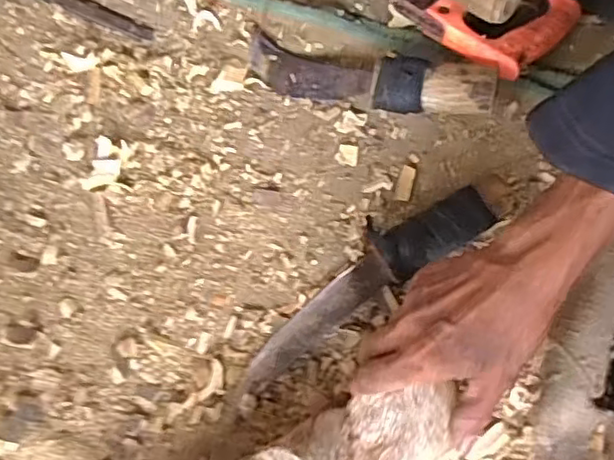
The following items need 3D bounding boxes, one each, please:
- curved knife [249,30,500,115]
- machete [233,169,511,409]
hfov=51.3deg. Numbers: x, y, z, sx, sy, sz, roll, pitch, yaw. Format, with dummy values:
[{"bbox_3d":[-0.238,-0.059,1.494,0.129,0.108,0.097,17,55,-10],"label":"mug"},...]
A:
[{"bbox_3d":[0.057,-0.148,0.597,0.238,0.051,0.071,11,71,6],"label":"curved knife"},{"bbox_3d":[0.048,0.034,0.542,0.288,0.038,0.064,-33,73,-9],"label":"machete"}]

